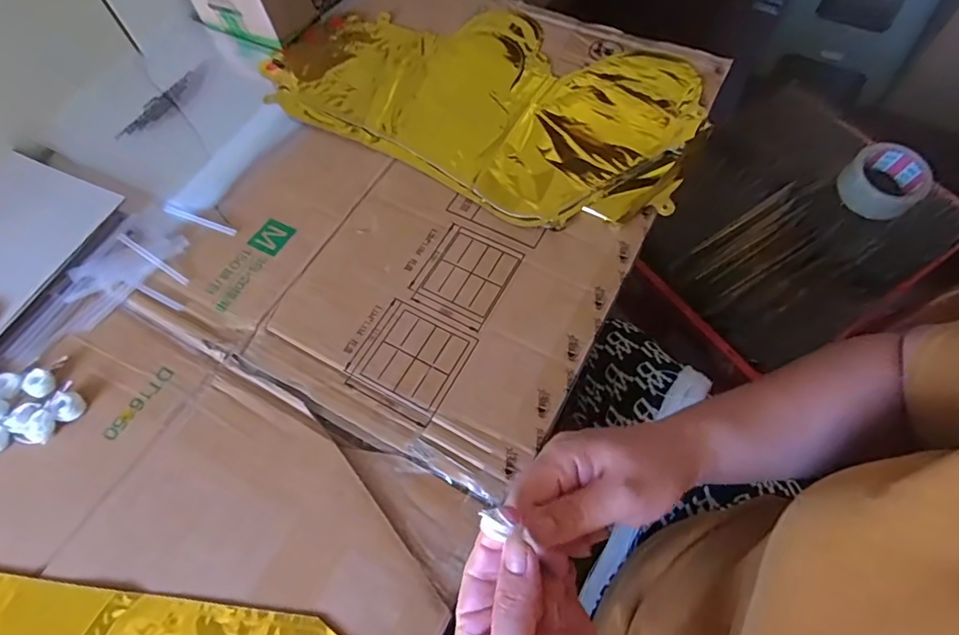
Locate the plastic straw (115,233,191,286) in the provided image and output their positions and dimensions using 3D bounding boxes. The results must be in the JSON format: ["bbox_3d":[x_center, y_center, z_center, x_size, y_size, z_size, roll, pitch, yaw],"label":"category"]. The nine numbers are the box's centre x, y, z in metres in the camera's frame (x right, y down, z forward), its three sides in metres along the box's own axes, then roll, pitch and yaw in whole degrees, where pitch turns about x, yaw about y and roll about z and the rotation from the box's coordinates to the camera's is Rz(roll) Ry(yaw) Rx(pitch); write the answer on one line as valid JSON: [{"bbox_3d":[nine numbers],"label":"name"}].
[{"bbox_3d":[-0.287,-0.053,0.452,0.085,0.011,0.008,31,68,18],"label":"plastic straw"}]

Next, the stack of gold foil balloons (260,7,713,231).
[{"bbox_3d":[-0.004,-0.235,0.533,0.440,0.015,0.252,25,66,16],"label":"stack of gold foil balloons"}]

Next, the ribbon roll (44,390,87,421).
[{"bbox_3d":[-0.312,0.067,0.393,0.022,0.008,0.022,21,65,14],"label":"ribbon roll"}]

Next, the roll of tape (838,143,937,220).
[{"bbox_3d":[0.566,-0.191,0.724,0.099,0.041,0.099,-1,62,3],"label":"roll of tape"}]

